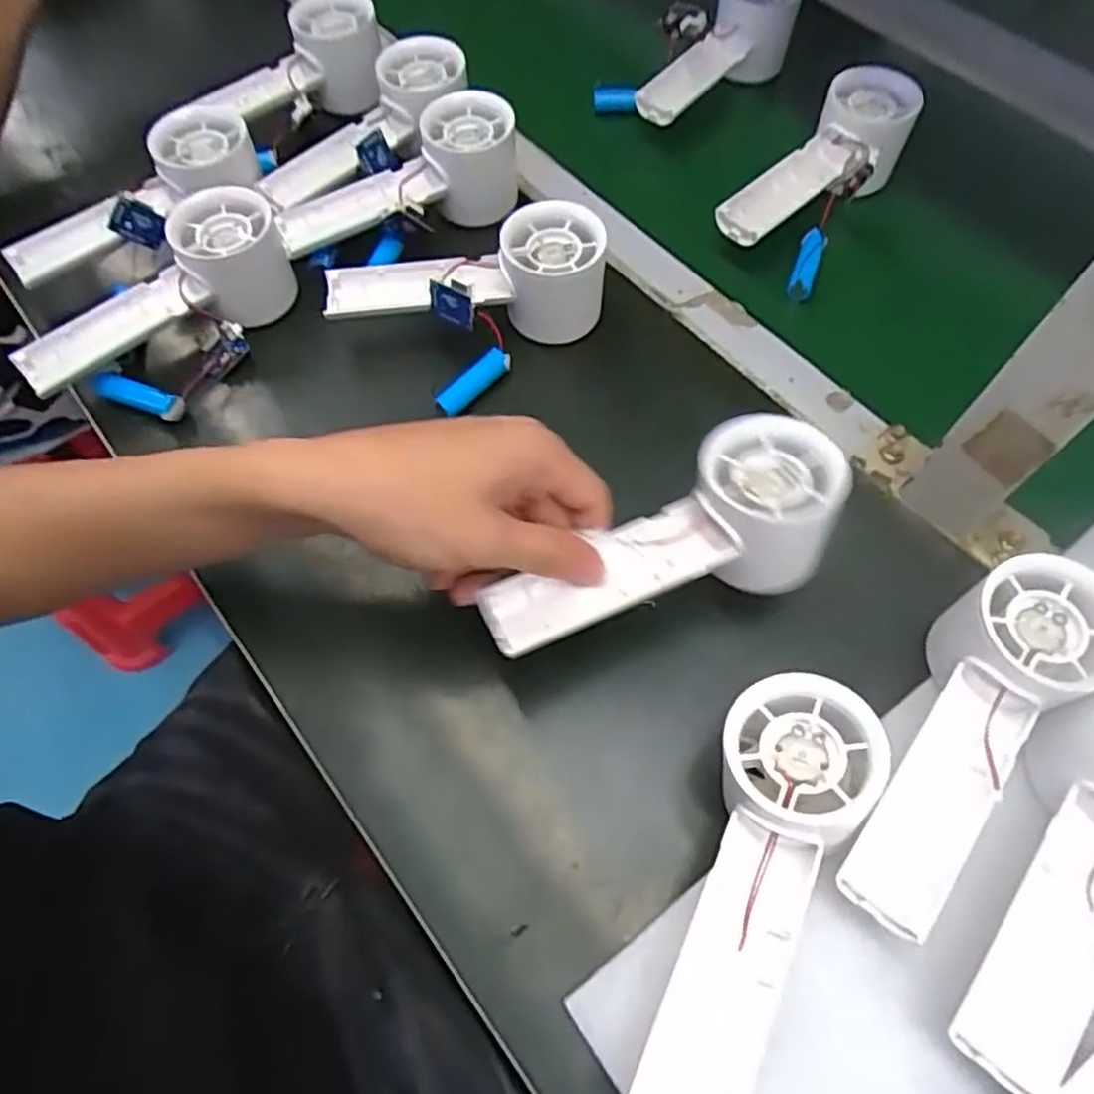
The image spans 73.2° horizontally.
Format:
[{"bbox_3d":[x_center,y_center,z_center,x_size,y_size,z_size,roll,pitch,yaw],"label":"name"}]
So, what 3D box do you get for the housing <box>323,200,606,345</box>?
[{"bbox_3d":[-0.047,-0.145,0.421,0.154,0.063,0.057,-6,63,-2],"label":"housing"}]

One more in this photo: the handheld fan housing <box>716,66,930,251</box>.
[{"bbox_3d":[0.175,-0.240,0.469,0.056,0.053,0.153,38,70,18],"label":"handheld fan housing"}]

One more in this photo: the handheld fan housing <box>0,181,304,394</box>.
[{"bbox_3d":[-0.222,-0.142,0.417,0.152,0.051,0.064,-27,66,-12],"label":"handheld fan housing"}]

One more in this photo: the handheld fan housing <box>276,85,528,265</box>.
[{"bbox_3d":[-0.091,-0.221,0.452,0.154,0.049,0.056,-25,66,-11],"label":"handheld fan housing"}]

